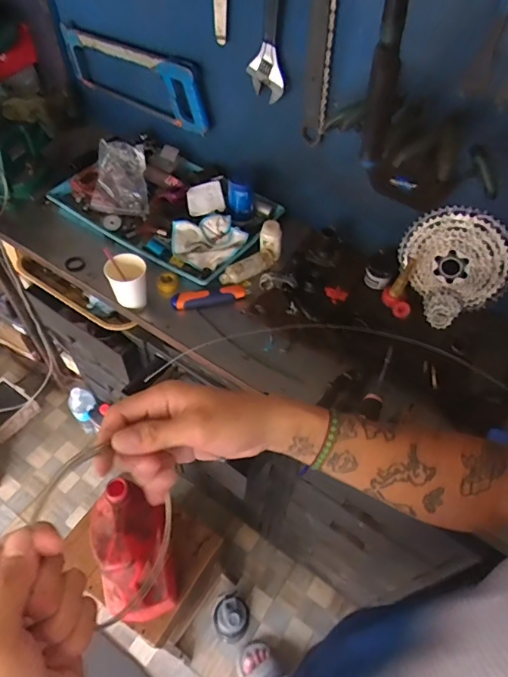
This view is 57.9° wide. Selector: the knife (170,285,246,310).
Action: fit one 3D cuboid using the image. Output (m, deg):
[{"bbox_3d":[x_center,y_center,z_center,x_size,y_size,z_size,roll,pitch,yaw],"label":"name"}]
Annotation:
[{"bbox_3d":[-0.086,-0.080,0.874,0.138,0.027,0.035,-4,54,-6],"label":"knife"}]

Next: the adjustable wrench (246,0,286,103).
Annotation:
[{"bbox_3d":[0.034,-0.504,0.723,0.076,0.279,0.013,35,66,6],"label":"adjustable wrench"}]

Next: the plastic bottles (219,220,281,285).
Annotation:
[{"bbox_3d":[-0.003,-0.165,0.899,0.145,0.078,0.056,-36,63,-26],"label":"plastic bottles"}]

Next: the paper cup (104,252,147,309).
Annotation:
[{"bbox_3d":[-0.227,-0.102,0.830,0.066,0.077,0.066,2,54,-2],"label":"paper cup"}]

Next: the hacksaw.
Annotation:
[{"bbox_3d":[-0.259,-0.563,0.996,0.379,0.134,0.020,29,57,17],"label":"hacksaw"}]

